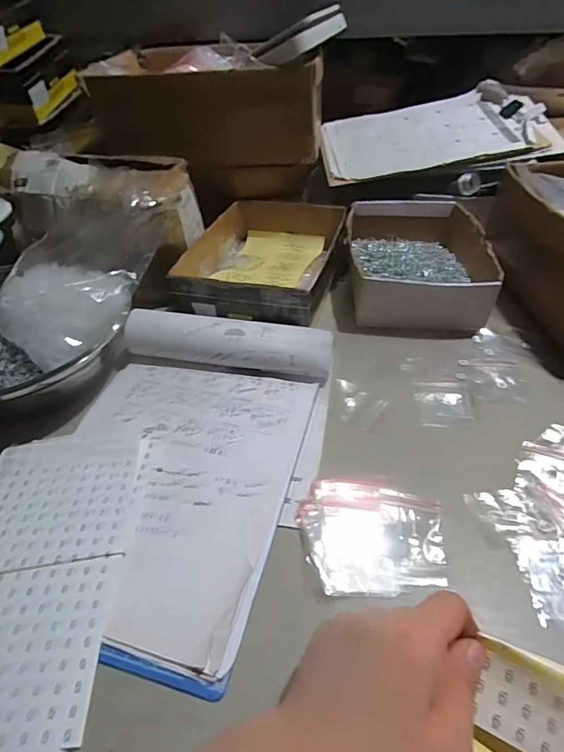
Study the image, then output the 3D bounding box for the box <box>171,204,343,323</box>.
[{"bbox_3d":[-0.017,-0.163,0.614,0.183,0.063,0.272,9,43,13],"label":"box"}]

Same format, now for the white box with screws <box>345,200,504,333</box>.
[{"bbox_3d":[0.182,-0.165,0.620,0.176,0.065,0.257,5,42,9],"label":"white box with screws"}]

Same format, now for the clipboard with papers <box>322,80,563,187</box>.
[{"bbox_3d":[0.249,-0.411,0.743,0.356,0.026,0.233,-6,51,6],"label":"clipboard with papers"}]

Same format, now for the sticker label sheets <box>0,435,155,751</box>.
[{"bbox_3d":[-0.179,0.136,0.321,0.130,0.013,0.226,-1,42,3],"label":"sticker label sheets"}]

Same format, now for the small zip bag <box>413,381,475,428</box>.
[{"bbox_3d":[0.163,0.027,0.448,0.054,0.005,0.057,0,42,4],"label":"small zip bag"}]

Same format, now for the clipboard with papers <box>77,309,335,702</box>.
[{"bbox_3d":[-0.084,0.060,0.373,0.221,0.043,0.310,6,43,10],"label":"clipboard with papers"}]

